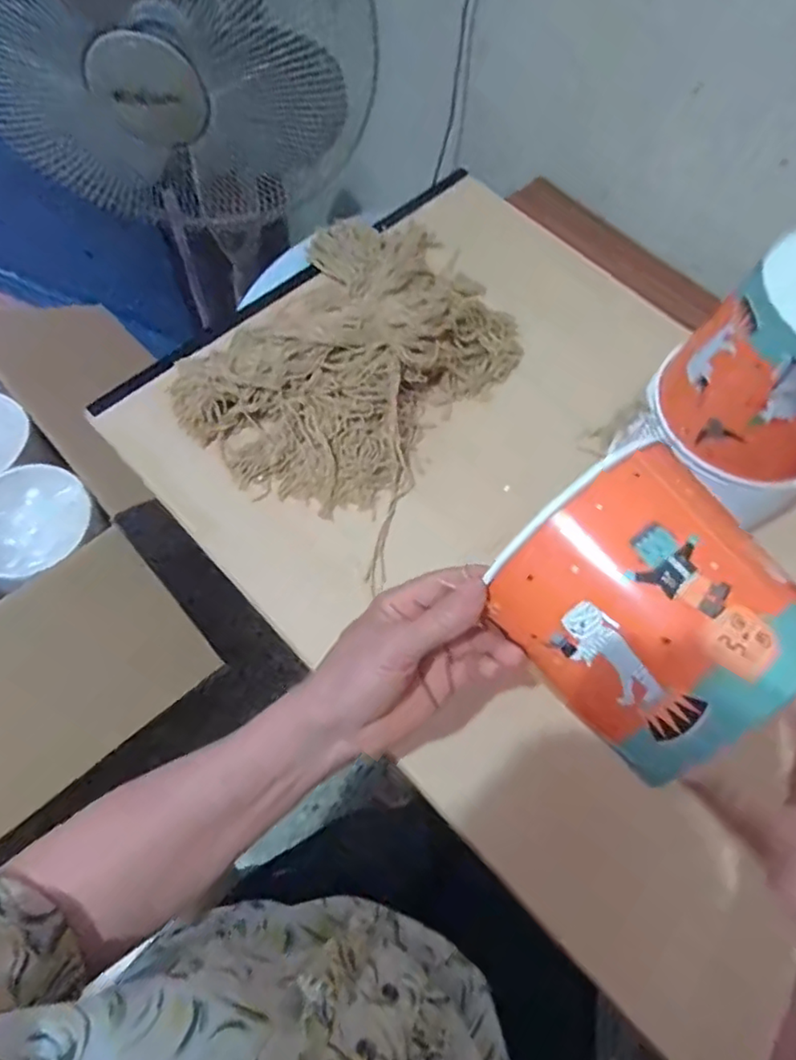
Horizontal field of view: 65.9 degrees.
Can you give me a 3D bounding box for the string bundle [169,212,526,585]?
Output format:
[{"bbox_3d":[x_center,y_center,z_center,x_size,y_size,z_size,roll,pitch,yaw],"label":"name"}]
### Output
[{"bbox_3d":[-0.035,-0.209,0.665,0.287,0.077,0.407,28,66,10],"label":"string bundle"}]

